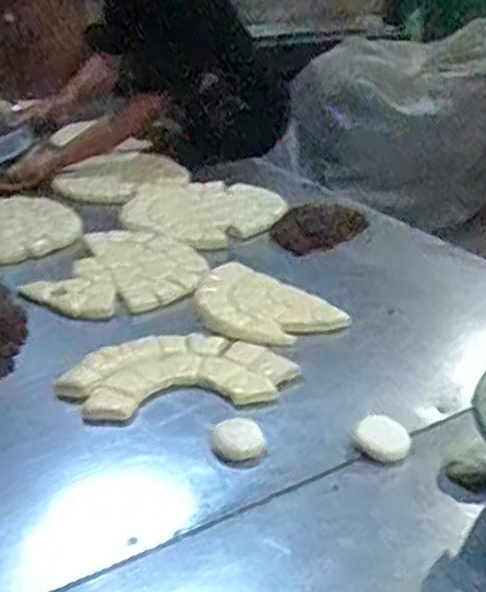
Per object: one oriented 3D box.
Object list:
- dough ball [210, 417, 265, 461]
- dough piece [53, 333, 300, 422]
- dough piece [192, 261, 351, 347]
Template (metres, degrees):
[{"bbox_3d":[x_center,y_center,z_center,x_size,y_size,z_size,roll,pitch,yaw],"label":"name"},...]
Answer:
[{"bbox_3d":[-0.007,0.168,0.859,0.059,0.016,0.062,-1,26,1],"label":"dough ball"},{"bbox_3d":[-0.086,0.101,0.993,0.310,0.027,0.177,-4,26,-4],"label":"dough piece"},{"bbox_3d":[0.011,0.015,1.155,0.265,0.022,0.189,21,34,38],"label":"dough piece"}]

